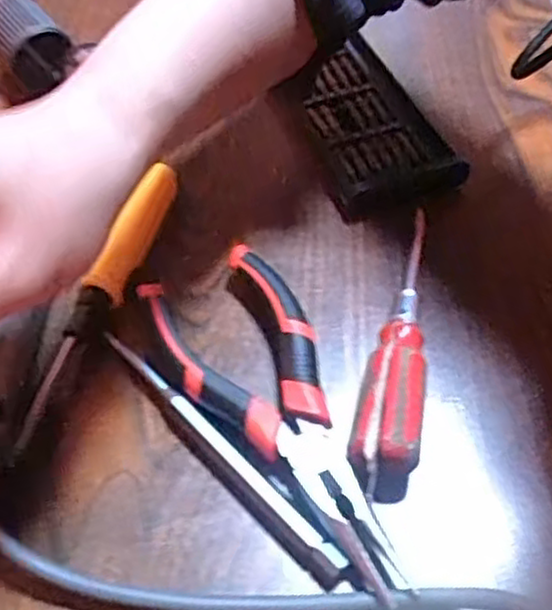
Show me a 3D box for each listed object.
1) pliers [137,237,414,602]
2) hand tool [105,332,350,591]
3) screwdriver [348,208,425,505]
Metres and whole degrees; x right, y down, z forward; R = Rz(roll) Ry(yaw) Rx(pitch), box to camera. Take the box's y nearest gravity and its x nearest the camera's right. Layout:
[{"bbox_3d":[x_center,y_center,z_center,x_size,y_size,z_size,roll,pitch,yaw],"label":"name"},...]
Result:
[{"bbox_3d":[0.001,0.040,0.285,0.057,0.019,0.152,-21,55,-16],"label":"pliers"},{"bbox_3d":[-0.023,0.055,0.279,0.011,0.010,0.129,-36,60,-25],"label":"hand tool"},{"bbox_3d":[0.050,0.011,0.304,0.023,0.022,0.140,9,52,7],"label":"screwdriver"}]

